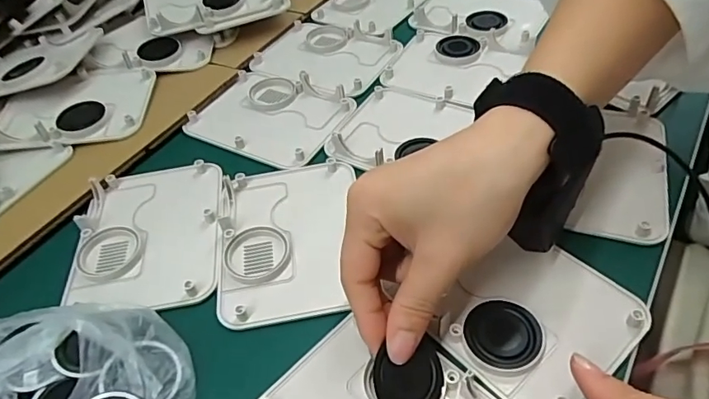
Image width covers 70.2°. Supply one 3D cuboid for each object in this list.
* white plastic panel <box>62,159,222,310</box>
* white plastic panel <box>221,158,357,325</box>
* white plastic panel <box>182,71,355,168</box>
[{"bbox_3d":[-0.140,0.022,0.345,0.093,0.013,0.122,-10,46,-1],"label":"white plastic panel"},{"bbox_3d":[-0.044,0.023,0.332,0.090,0.013,0.124,-10,46,-1],"label":"white plastic panel"},{"bbox_3d":[-0.071,-0.075,0.424,0.123,0.018,0.095,19,52,25],"label":"white plastic panel"}]

